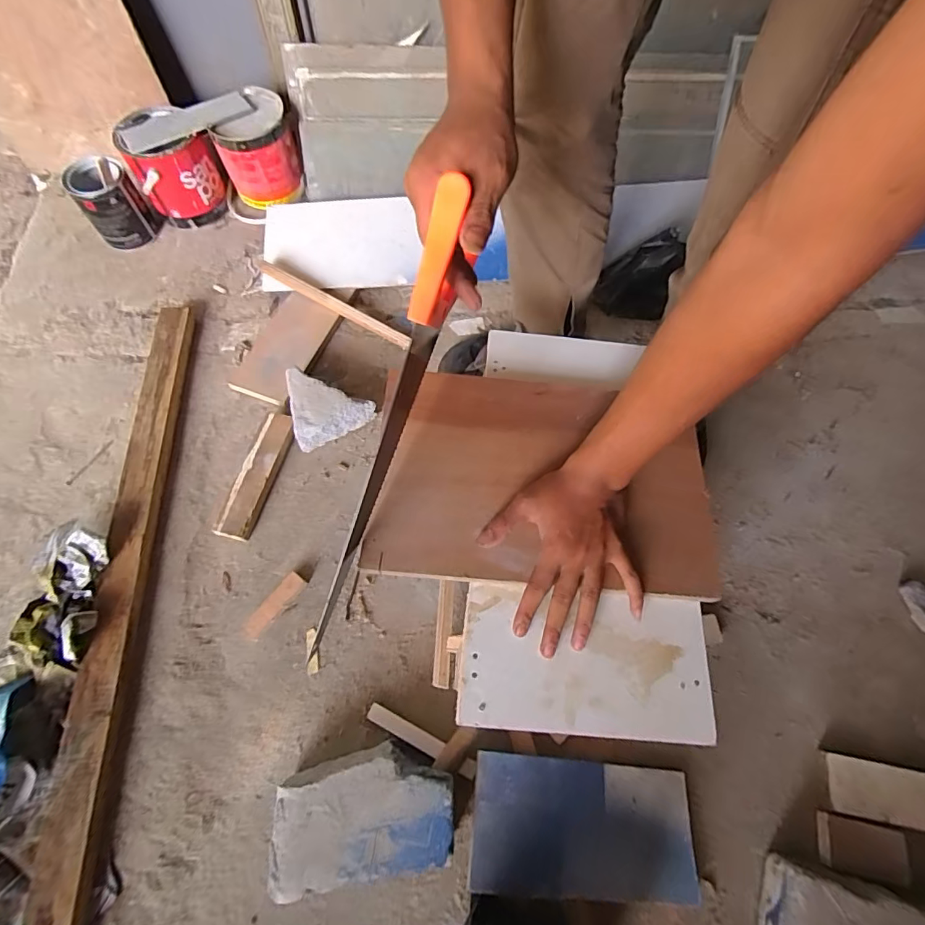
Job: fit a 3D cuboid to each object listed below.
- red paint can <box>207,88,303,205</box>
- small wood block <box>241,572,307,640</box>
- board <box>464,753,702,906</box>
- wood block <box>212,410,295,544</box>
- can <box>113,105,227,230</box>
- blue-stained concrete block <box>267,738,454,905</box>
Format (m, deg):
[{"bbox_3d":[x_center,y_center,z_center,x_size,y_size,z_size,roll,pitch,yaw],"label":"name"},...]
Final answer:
[{"bbox_3d":[-0.413,-0.645,0.978,0.141,0.124,0.156,0,65,-2],"label":"red paint can"},{"bbox_3d":[-0.267,0.201,0.674,0.029,0.018,0.100,33,69,12],"label":"small wood block"},{"bbox_3d":[0.145,0.436,0.571,0.267,0.012,0.132,9,63,-5],"label":"board"},{"bbox_3d":[-0.322,0.018,0.756,0.047,0.031,0.211,14,66,4],"label":"wood block"},{"bbox_3d":[-0.579,-0.595,0.971,0.163,0.150,0.158,1,65,-2],"label":"can"},{"bbox_3d":[-0.112,0.407,0.561,0.196,0.073,0.117,-8,66,-6],"label":"blue-stained concrete block"}]

